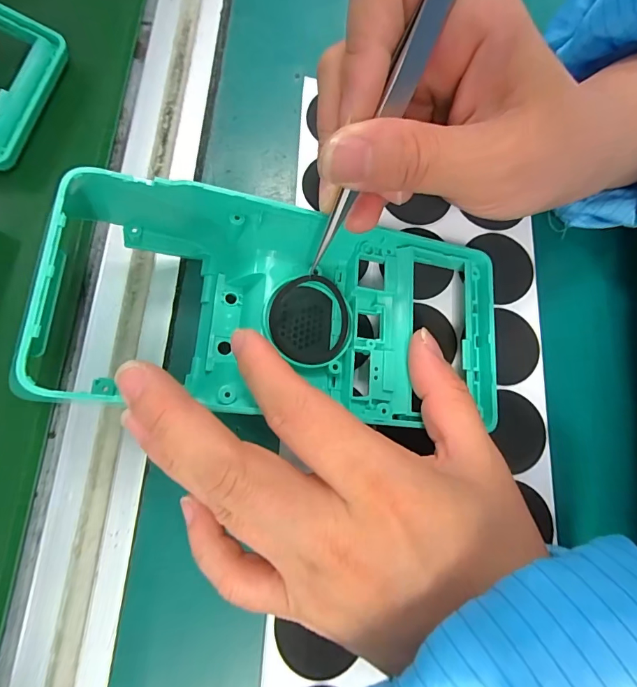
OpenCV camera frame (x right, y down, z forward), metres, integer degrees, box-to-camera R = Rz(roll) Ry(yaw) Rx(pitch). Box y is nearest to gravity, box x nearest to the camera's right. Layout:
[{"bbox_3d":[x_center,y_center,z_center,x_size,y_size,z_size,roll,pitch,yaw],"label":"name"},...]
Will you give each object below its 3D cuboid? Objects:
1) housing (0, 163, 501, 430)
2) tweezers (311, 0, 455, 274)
[{"bbox_3d":[-0.009,-0.016,0.159,0.164,0.061,0.086,3,77,1],"label":"housing"},{"bbox_3d":[0.022,-0.073,0.124,0.006,0.010,0.121,32,124,7],"label":"tweezers"}]

